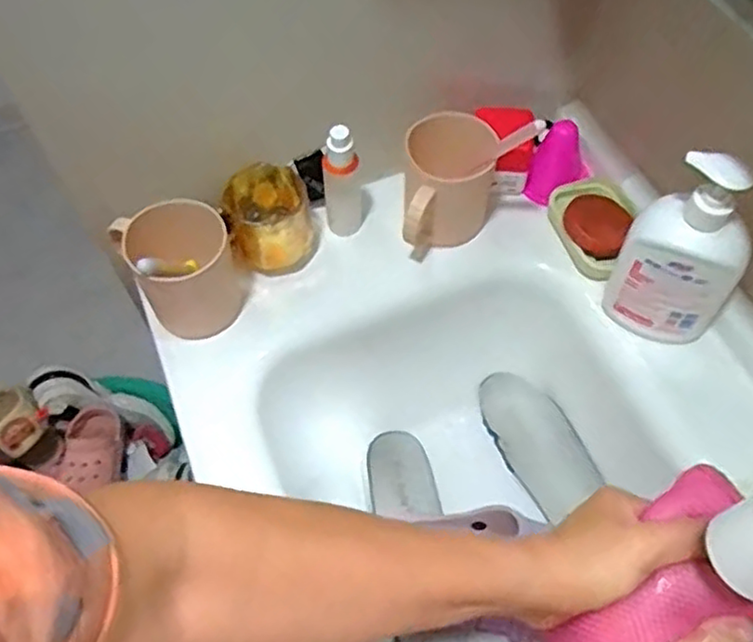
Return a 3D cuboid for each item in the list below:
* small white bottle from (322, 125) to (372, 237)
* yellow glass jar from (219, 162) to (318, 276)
[{"bbox_3d":[-0.034,-0.140,0.680,0.040,0.131,0.037,-5,59,-2],"label":"small white bottle"},{"bbox_3d":[-0.101,-0.095,0.683,0.085,0.077,0.084,-1,59,1],"label":"yellow glass jar"}]

